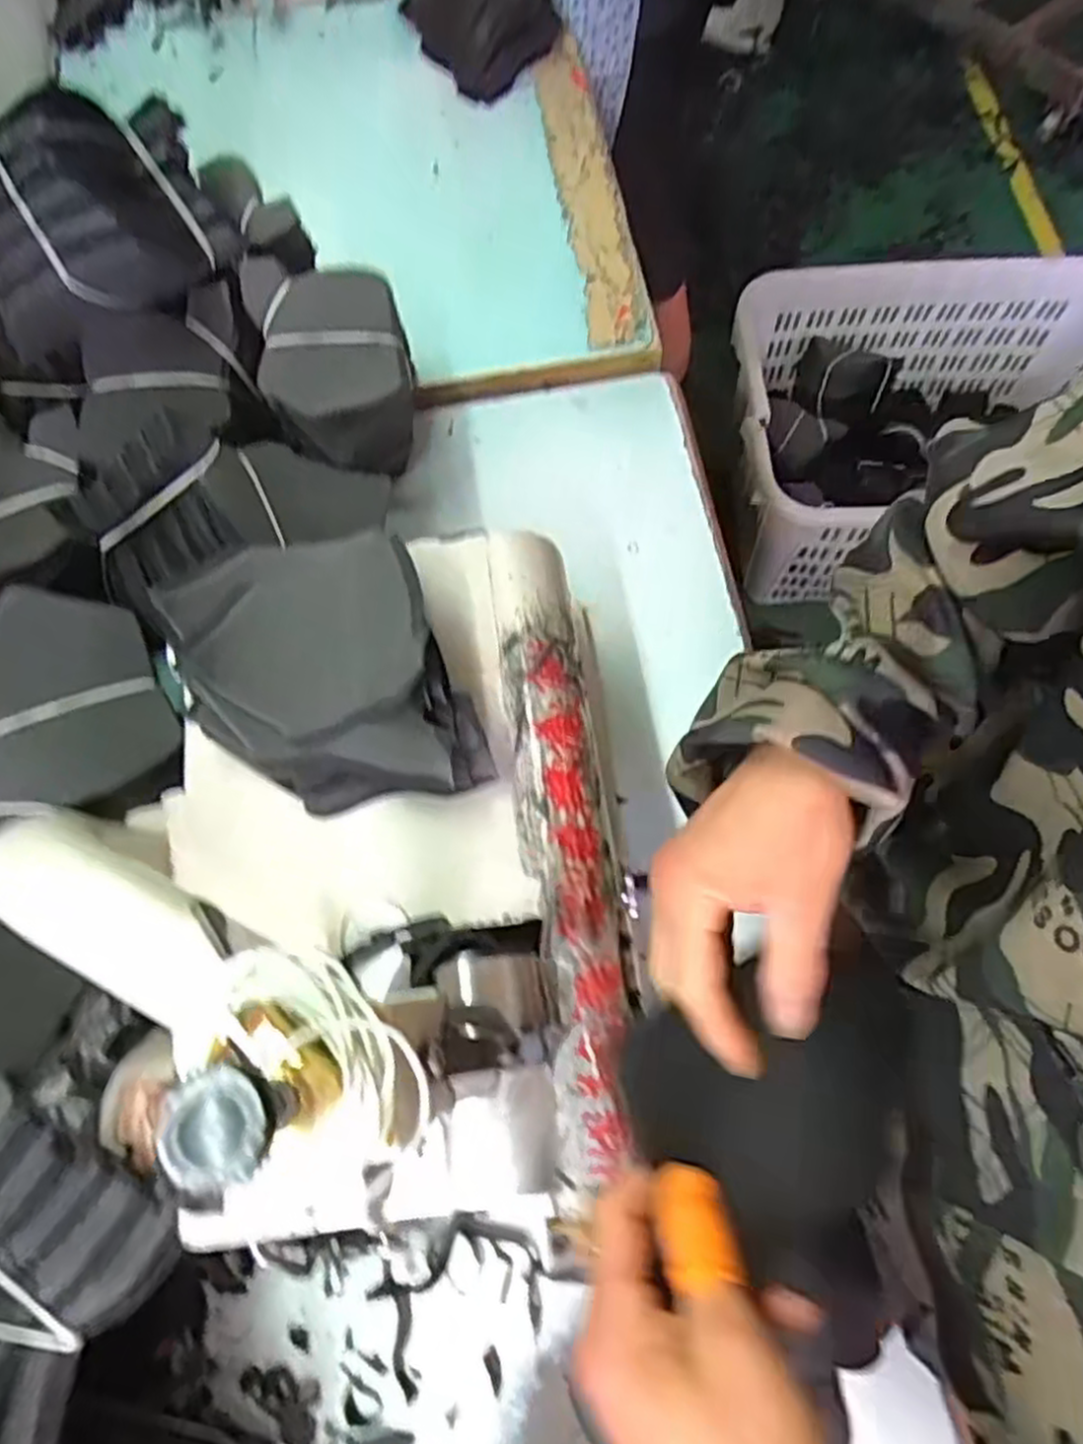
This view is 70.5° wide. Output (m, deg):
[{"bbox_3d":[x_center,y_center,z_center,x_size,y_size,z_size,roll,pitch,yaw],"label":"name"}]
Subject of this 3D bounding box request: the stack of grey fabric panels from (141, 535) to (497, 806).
[{"bbox_3d":[-0.114,-0.026,0.388,0.124,0.056,0.162,-24,74,-8],"label":"stack of grey fabric panels"}]

